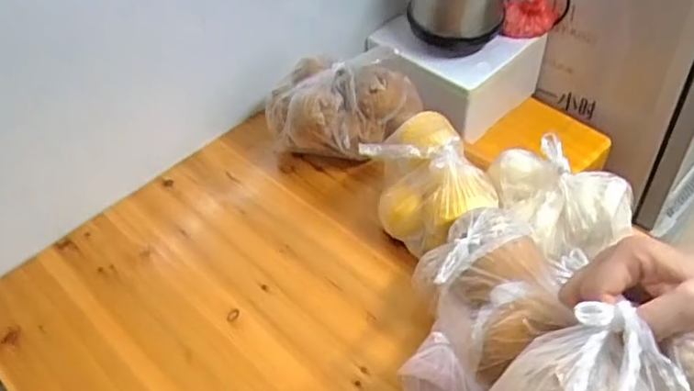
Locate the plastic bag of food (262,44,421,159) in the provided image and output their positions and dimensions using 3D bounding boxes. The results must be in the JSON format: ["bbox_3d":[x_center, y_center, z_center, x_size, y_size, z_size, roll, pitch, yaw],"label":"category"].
[{"bbox_3d":[0.003,-0.146,0.953,0.242,0.167,0.116,-16,48,-12],"label":"plastic bag of food"}]

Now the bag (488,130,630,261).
[{"bbox_3d":[0.282,0.005,0.792,0.127,0.086,0.176,-32,53,-25],"label":"bag"}]

